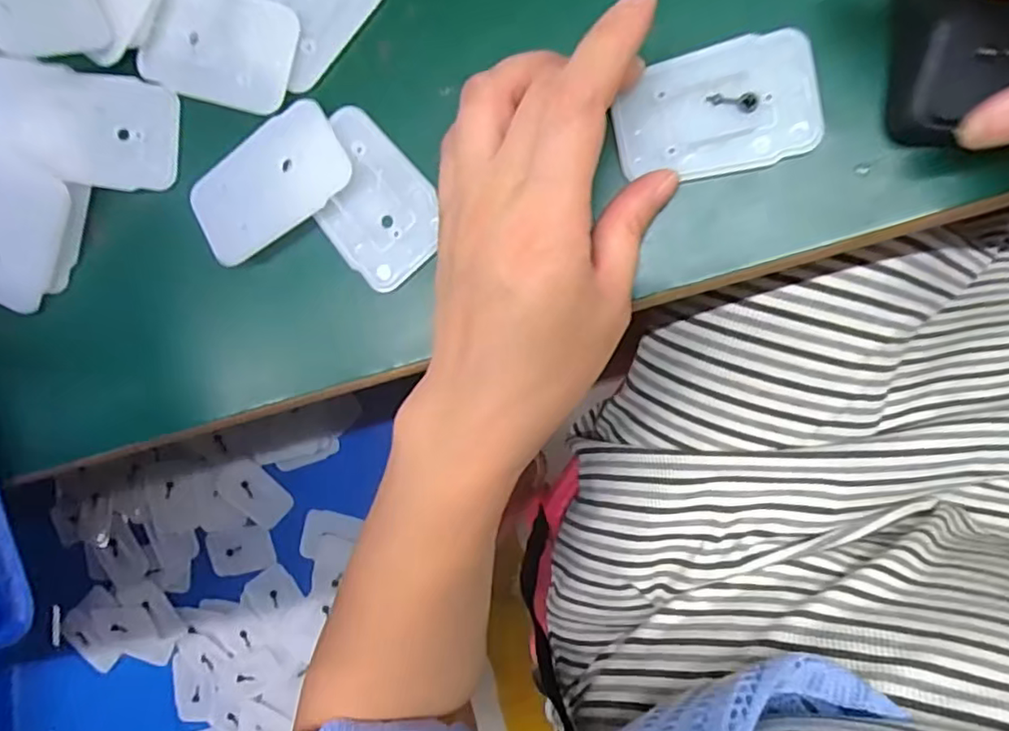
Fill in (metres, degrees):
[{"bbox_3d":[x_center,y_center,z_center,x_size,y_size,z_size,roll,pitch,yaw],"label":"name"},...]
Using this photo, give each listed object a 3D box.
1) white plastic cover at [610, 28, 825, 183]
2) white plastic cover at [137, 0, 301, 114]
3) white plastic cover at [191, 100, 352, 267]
[{"bbox_3d":[0.075,-0.092,0.218,0.069,0.008,0.043,-10,87,8],"label":"white plastic cover"},{"bbox_3d":[-0.117,-0.131,0.246,0.064,0.005,0.044,20,98,6],"label":"white plastic cover"},{"bbox_3d":[-0.097,-0.074,0.245,0.068,0.004,0.041,-31,90,10],"label":"white plastic cover"}]

